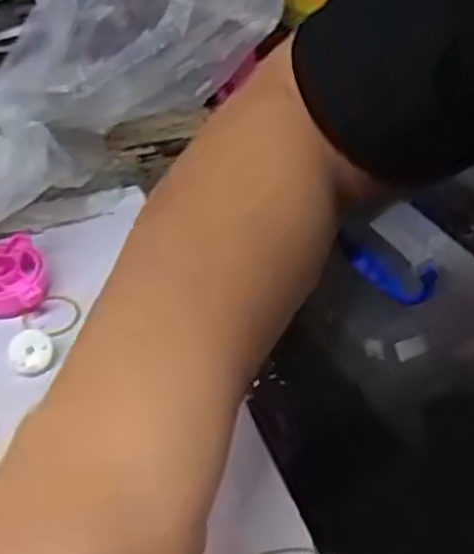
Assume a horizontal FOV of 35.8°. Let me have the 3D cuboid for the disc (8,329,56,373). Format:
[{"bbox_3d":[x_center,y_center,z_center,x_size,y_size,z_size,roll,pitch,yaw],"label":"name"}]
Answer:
[{"bbox_3d":[-0.104,0.037,0.372,0.023,0.004,0.023,-2,64,4],"label":"disc"}]

